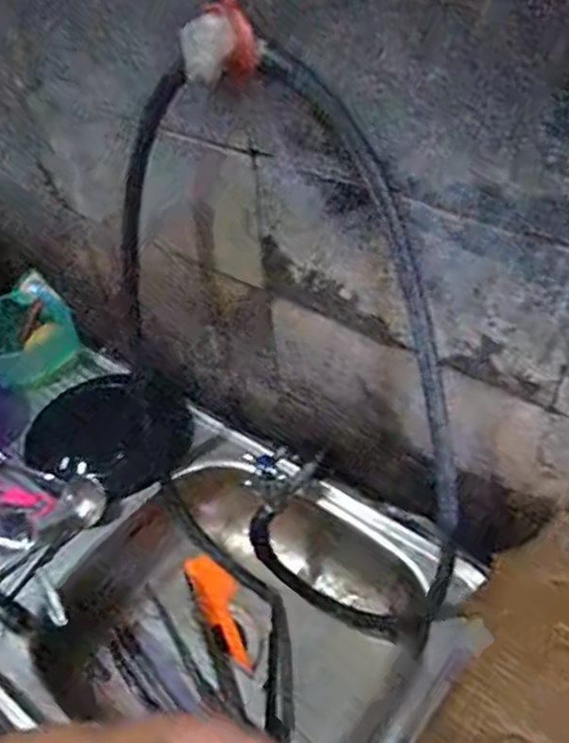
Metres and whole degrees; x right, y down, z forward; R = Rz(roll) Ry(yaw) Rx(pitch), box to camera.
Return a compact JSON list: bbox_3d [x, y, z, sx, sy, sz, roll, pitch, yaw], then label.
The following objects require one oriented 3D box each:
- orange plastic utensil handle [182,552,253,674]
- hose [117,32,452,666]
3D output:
[{"bbox_3d":[-0.072,0.289,0.811,0.050,0.010,0.156,-22,47,-17],"label":"orange plastic utensil handle"},{"bbox_3d":[-0.005,0.004,0.686,0.111,0.597,0.451,-35,52,-27],"label":"hose"}]

